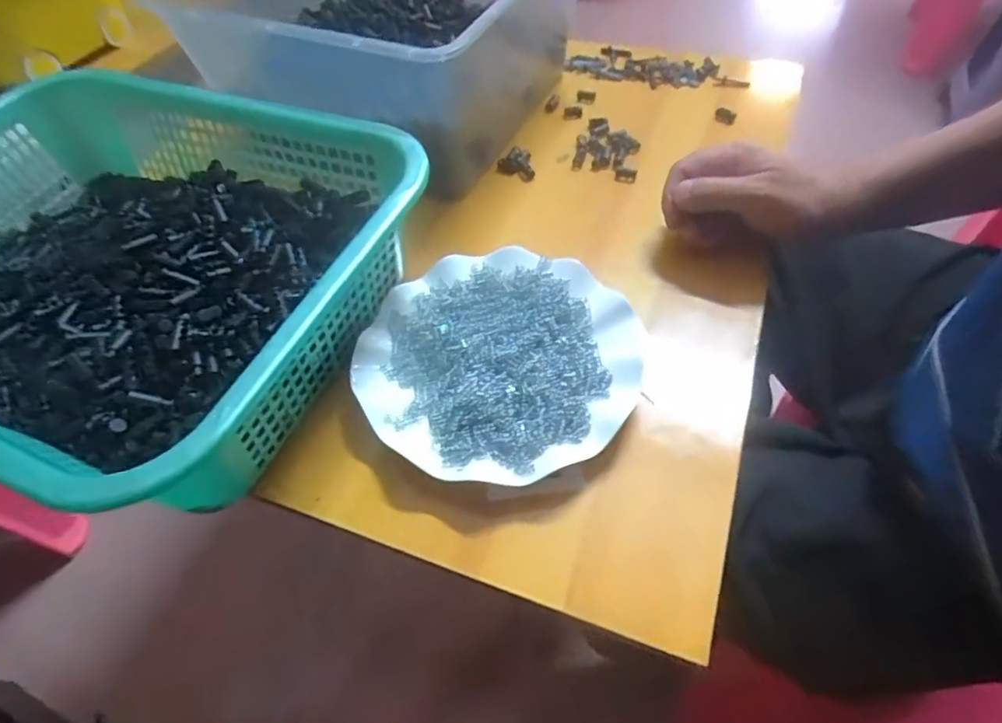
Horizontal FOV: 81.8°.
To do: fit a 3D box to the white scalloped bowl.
[{"bbox_3d":[0.001,-0.002,0.390,0.176,0.028,0.177,-2,53,3],"label":"white scalloped bowl"}]

